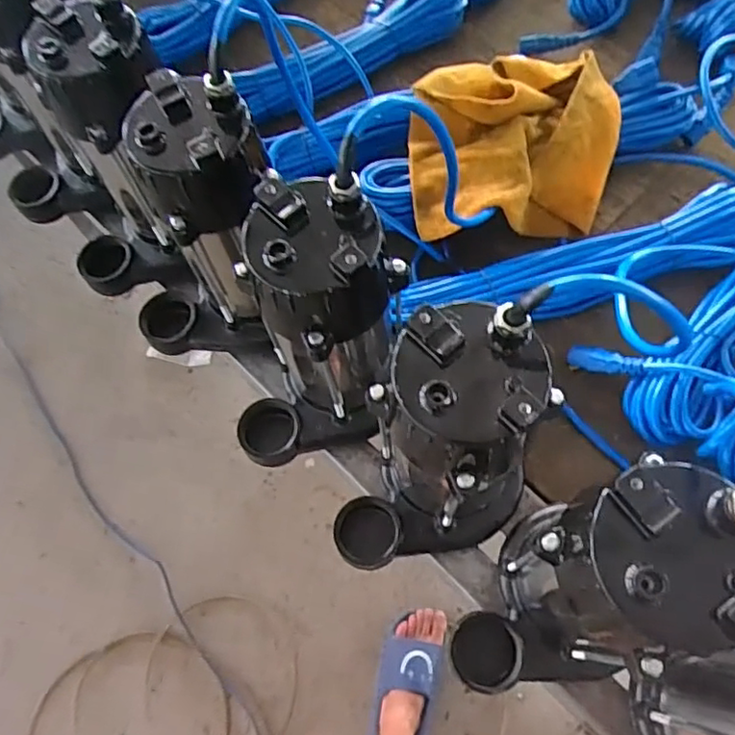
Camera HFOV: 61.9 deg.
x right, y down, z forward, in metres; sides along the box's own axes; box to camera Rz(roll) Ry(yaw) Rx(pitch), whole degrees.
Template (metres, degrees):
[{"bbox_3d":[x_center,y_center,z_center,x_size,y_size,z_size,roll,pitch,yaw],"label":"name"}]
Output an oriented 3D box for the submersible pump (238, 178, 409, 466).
[{"bbox_3d":[-0.049,-0.012,0.455,0.097,0.234,0.143,29,73,15],"label":"submersible pump"}]

